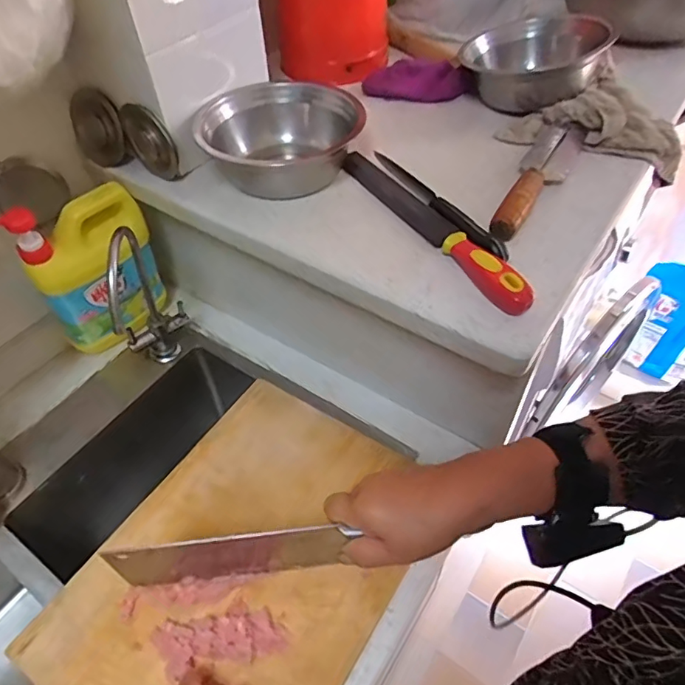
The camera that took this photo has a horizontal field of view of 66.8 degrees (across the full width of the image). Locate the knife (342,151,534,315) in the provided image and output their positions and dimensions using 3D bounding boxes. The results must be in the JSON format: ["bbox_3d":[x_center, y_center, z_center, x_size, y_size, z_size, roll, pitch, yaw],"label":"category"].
[{"bbox_3d":[0.082,-0.128,0.517,0.038,0.029,0.290,-27,55,-18],"label":"knife"}]

